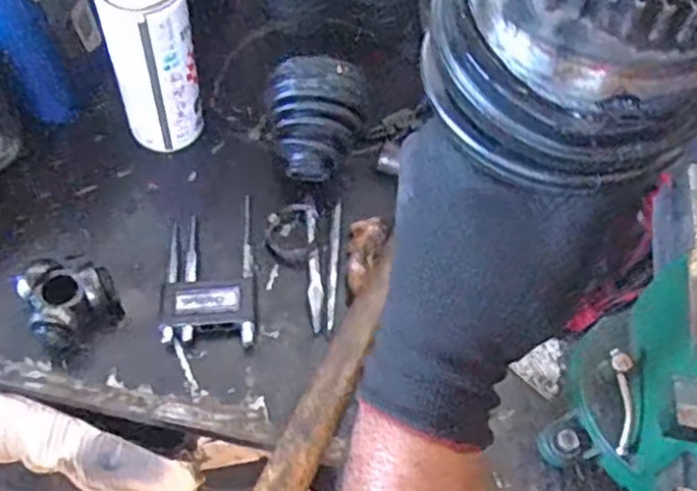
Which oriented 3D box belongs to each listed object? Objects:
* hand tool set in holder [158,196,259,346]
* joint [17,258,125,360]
[{"bbox_3d":[-0.110,0.020,0.574,0.074,0.020,0.128,1,58,-3],"label":"hand tool set in holder"},{"bbox_3d":[-0.209,0.040,0.538,0.062,0.032,0.072,-23,62,-18],"label":"joint"}]

